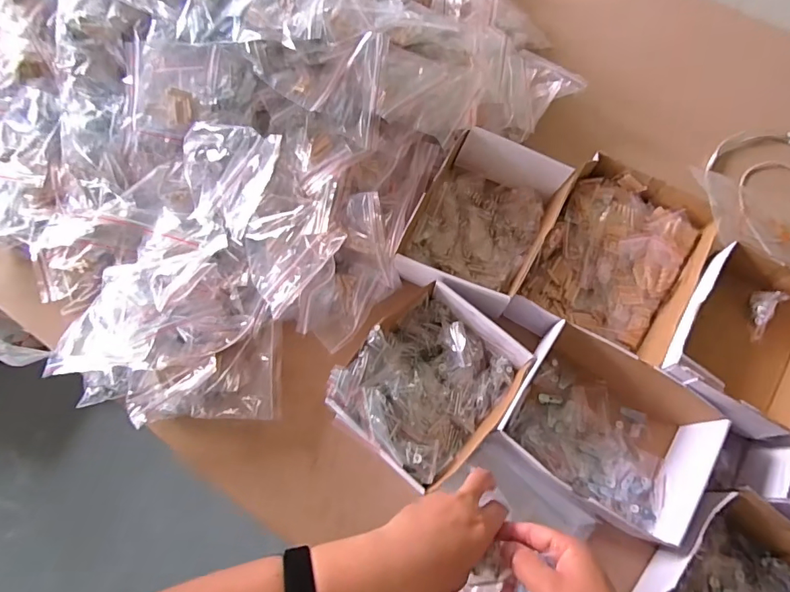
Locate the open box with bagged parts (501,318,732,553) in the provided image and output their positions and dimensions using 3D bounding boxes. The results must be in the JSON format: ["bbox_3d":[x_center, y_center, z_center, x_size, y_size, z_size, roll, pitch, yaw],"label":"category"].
[{"bbox_3d":[0.270,0.170,0.613,0.220,0.098,0.193,31,73,11],"label":"open box with bagged parts"}]

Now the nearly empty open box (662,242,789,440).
[{"bbox_3d":[0.455,0.062,0.621,0.158,0.093,0.221,34,73,12],"label":"nearly empty open box"}]

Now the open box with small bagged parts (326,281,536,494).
[{"bbox_3d":[0.045,0.112,0.611,0.187,0.080,0.218,38,74,13],"label":"open box with small bagged parts"}]

